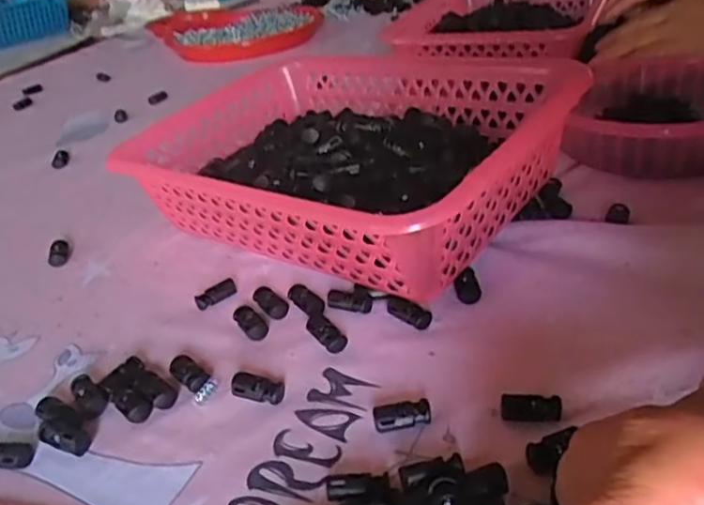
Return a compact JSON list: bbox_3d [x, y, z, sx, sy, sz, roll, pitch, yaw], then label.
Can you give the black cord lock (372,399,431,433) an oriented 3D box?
[{"bbox_3d":[0.024,0.079,0.326,0.028,0.008,0.014,-10,30,-4],"label":"black cord lock"}]

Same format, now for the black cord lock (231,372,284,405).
[{"bbox_3d":[-0.050,0.071,0.355,0.029,0.009,0.014,4,32,19],"label":"black cord lock"}]

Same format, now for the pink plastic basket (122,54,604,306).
[{"bbox_3d":[-0.008,-0.066,0.493,0.295,0.099,0.204,18,38,36],"label":"pink plastic basket"}]

